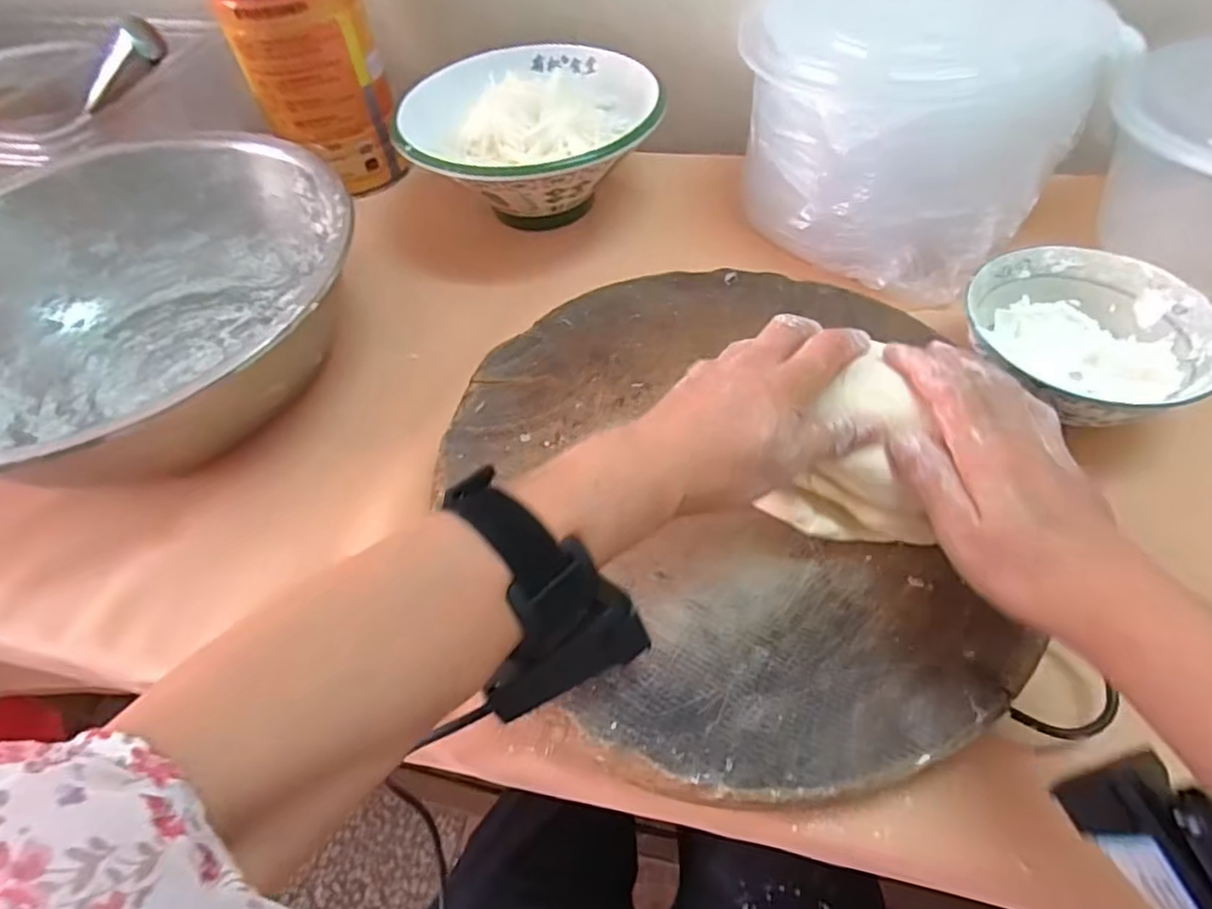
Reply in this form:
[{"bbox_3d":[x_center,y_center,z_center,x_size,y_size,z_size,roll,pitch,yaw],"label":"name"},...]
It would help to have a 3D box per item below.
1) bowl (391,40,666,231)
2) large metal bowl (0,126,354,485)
[{"bbox_3d":[-0.066,-0.285,0.575,0.215,0.101,0.211,-2,53,3],"label":"bowl"},{"bbox_3d":[-0.338,-0.101,0.458,0.318,0.106,0.317,-2,53,3],"label":"large metal bowl"}]

